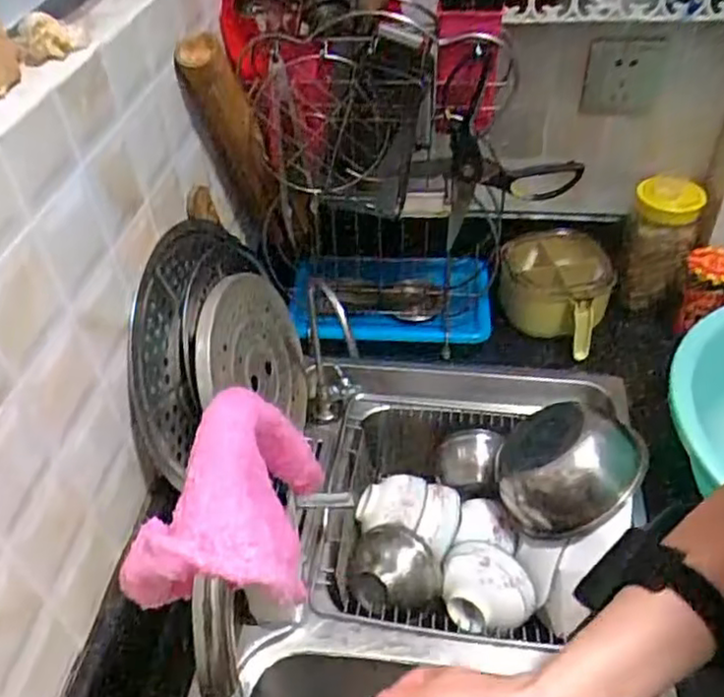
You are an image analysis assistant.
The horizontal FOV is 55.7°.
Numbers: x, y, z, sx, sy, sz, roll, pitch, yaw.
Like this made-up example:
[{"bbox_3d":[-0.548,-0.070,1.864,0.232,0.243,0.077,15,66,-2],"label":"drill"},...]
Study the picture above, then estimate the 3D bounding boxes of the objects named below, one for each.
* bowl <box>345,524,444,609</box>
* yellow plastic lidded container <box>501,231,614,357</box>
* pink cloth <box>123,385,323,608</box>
[{"bbox_3d":[0.035,0.239,0.763,0.099,0.052,0.093,-2,44,2],"label":"bowl"},{"bbox_3d":[0.257,-0.080,0.920,0.141,0.091,0.145,14,47,18],"label":"yellow plastic lidded container"},{"bbox_3d":[-0.082,0.100,0.414,0.095,0.109,0.143,-3,44,1],"label":"pink cloth"}]

